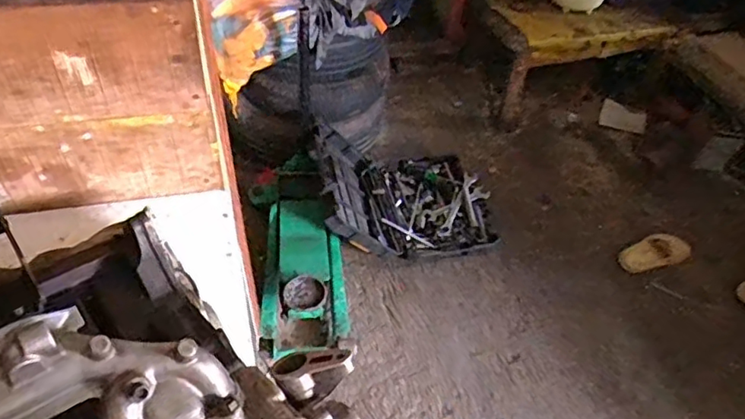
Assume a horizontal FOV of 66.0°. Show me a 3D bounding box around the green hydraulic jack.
[{"bbox_3d":[-0.212,0.108,1.650,0.235,0.182,0.595,-6,48,-10],"label":"green hydraulic jack"}]

